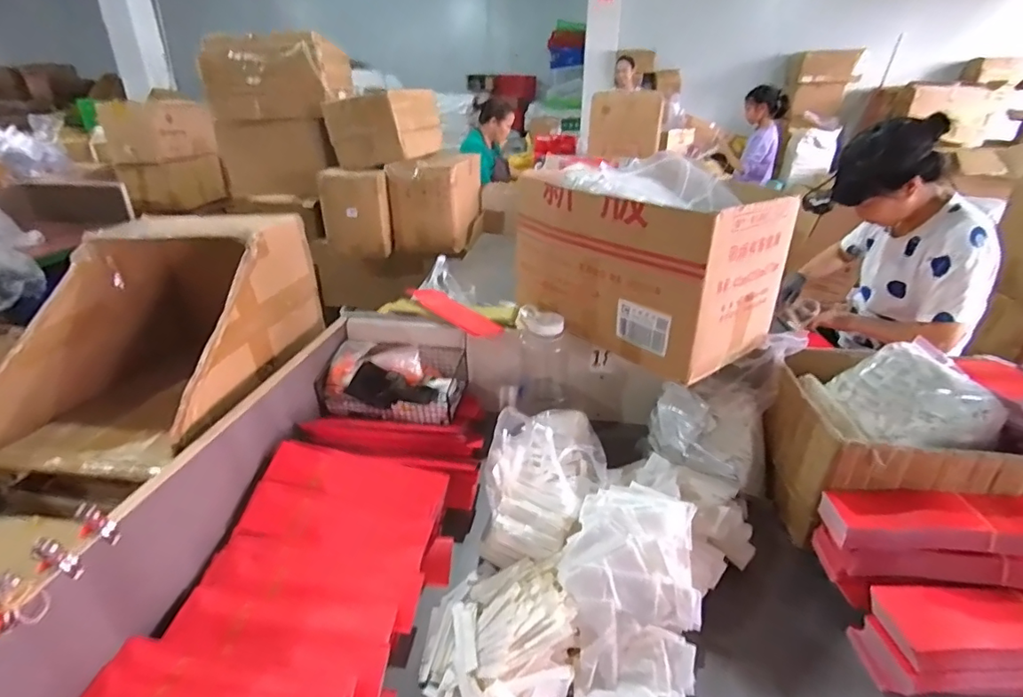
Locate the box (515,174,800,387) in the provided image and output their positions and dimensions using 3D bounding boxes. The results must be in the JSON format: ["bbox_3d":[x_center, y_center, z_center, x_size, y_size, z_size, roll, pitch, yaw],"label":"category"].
[{"bbox_3d":[0.233,-0.169,0.977,0.280,0.278,0.442,-20,34,-33],"label":"box"}]

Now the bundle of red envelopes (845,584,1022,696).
[{"bbox_3d":[0.587,0.353,0.614,0.288,0.076,0.101,0,28,-1],"label":"bundle of red envelopes"}]

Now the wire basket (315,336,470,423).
[{"bbox_3d":[-0.236,0.055,1.038,0.267,0.106,0.162,6,28,10],"label":"wire basket"}]

